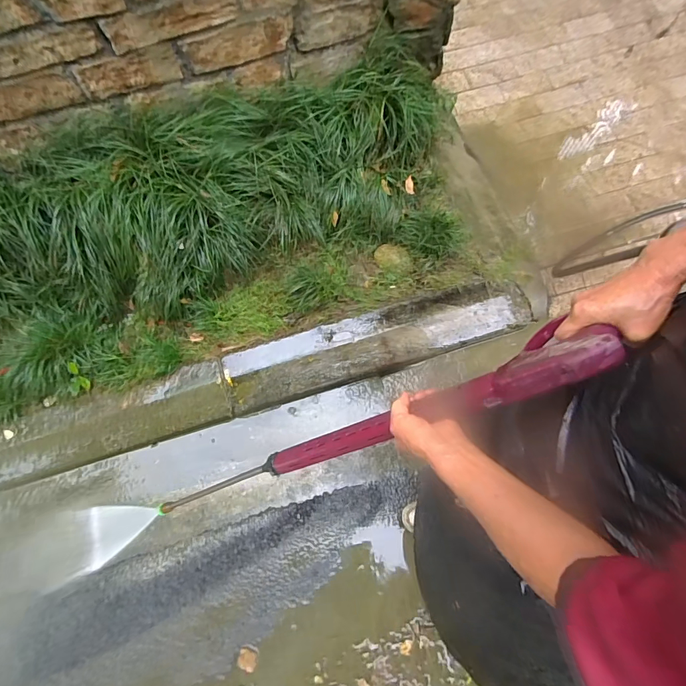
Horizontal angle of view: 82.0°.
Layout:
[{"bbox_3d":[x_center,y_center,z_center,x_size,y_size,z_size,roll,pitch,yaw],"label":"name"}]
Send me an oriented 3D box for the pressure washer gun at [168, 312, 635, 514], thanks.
[{"bbox_3d":[-0.054,0.170,0.656,0.910,0.056,0.060,-29,78,35],"label":"pressure washer gun"}]

